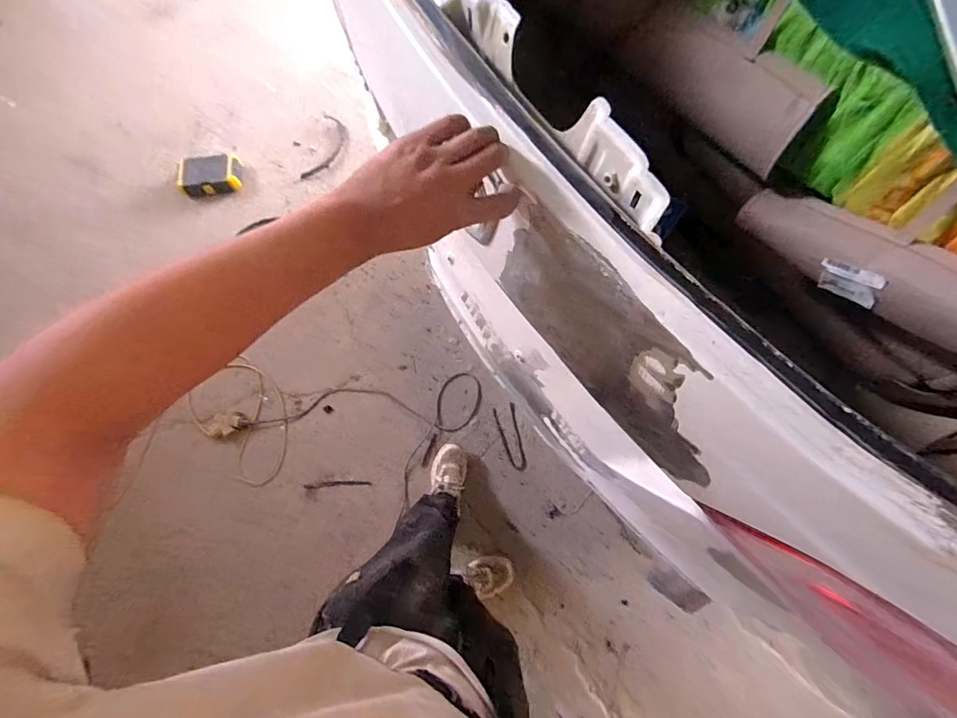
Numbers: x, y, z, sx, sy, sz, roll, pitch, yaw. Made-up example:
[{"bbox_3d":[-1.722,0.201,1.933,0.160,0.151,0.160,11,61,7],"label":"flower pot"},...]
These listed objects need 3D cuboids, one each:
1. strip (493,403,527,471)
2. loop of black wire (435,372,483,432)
[{"bbox_3d":[0.110,0.267,1.412,0.075,0.014,0.220,-12,74,-2],"label":"strip"},{"bbox_3d":[-0.068,0.152,1.455,0.150,0.015,0.215,17,75,6],"label":"loop of black wire"}]

